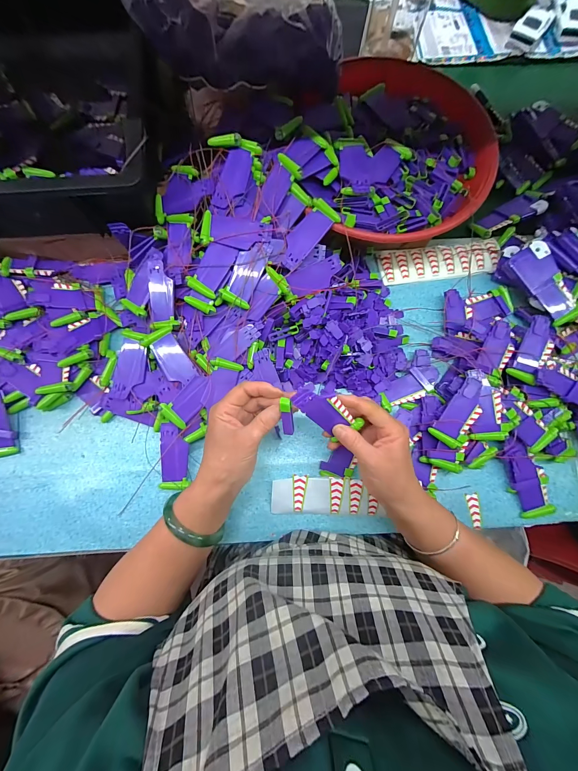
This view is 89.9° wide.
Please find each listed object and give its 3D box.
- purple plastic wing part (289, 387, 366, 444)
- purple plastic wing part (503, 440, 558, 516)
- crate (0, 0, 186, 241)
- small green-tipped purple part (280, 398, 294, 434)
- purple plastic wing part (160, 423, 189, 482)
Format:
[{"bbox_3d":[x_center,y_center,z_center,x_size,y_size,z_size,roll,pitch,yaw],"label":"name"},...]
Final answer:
[{"bbox_3d":[0.040,0.029,0.310,0.034,0.005,0.082,-38,122,18],"label":"purple plastic wing part"},{"bbox_3d":[0.316,0.120,0.383,0.042,0.011,0.108,-21,92,-4],"label":"purple plastic wing part"},{"bbox_3d":[-0.328,-0.388,0.387,0.306,0.103,0.401,-5,78,-1],"label":"crate"},{"bbox_3d":[-0.001,0.034,0.308,0.011,0.007,0.044,-4,119,0],"label":"small green-tipped purple part"},{"bbox_3d":[-0.153,0.088,0.385,0.036,0.008,0.076,-7,91,-1],"label":"purple plastic wing part"}]

